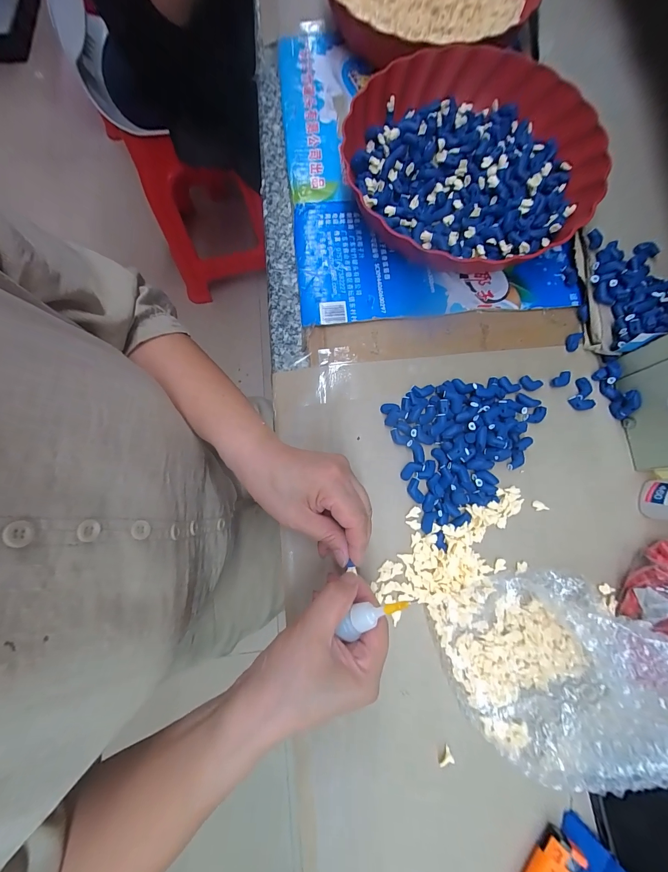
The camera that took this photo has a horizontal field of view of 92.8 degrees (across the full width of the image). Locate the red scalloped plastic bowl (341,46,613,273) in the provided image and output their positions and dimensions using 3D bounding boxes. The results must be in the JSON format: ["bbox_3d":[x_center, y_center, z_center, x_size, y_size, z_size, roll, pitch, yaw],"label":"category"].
[{"bbox_3d":[0.133,-0.274,0.324,0.239,0.049,0.251,0,78,0],"label":"red scalloped plastic bowl"}]

